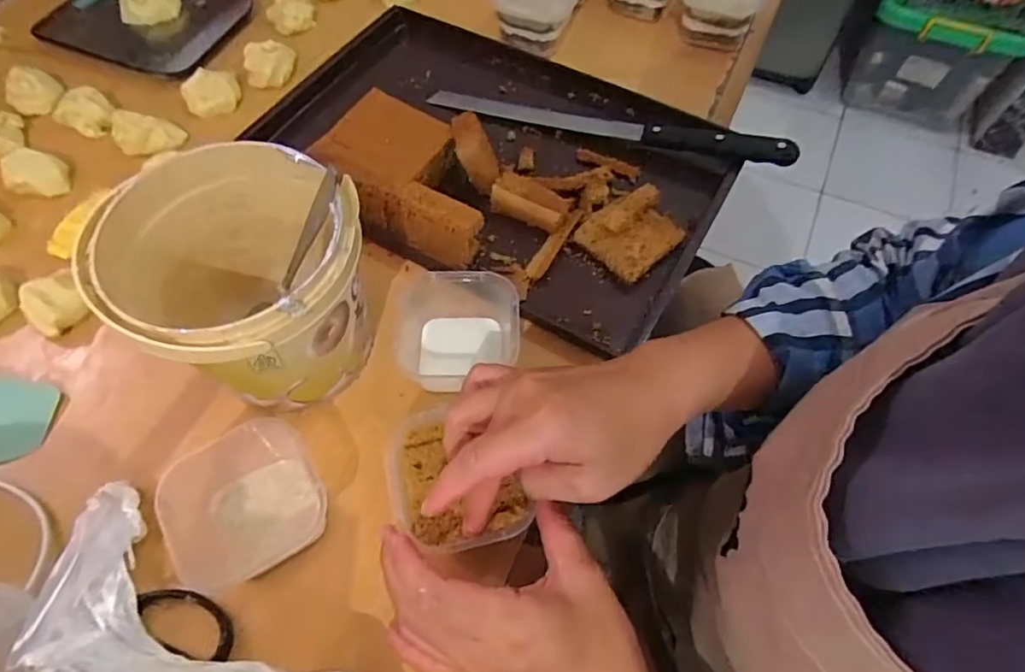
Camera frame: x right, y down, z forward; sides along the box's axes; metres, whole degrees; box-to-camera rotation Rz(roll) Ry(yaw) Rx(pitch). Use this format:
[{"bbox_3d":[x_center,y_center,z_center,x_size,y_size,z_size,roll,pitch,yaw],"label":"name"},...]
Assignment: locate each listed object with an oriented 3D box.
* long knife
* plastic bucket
[{"bbox_3d":[0.077,-0.182,0.474,0.305,0.026,0.022,17,62,9],"label":"long knife"},{"bbox_3d":[-0.146,-0.025,0.336,0.117,0.114,0.123,0,61,0],"label":"plastic bucket"}]

